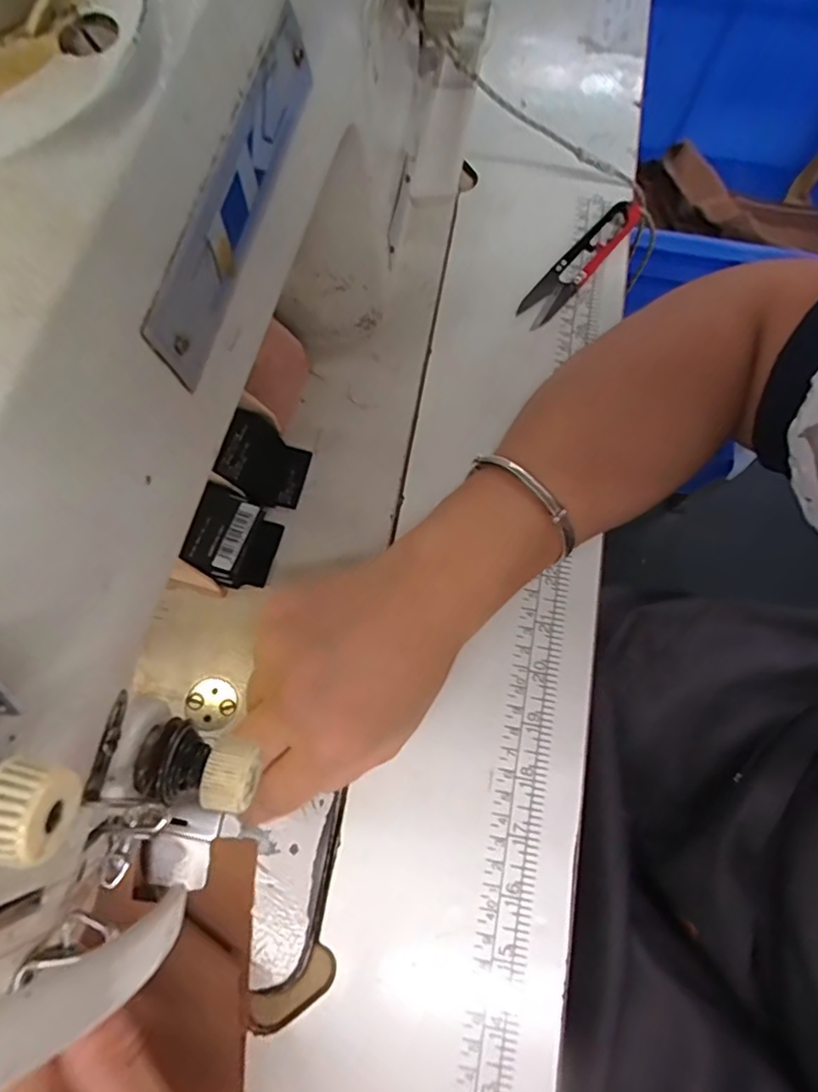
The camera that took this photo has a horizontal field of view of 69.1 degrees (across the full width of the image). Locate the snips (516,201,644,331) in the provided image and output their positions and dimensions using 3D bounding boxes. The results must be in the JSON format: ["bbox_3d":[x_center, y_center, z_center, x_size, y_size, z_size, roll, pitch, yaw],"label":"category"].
[{"bbox_3d":[0.109,-0.181,0.375,0.023,0.010,0.114,40,76,11],"label":"snips"}]

